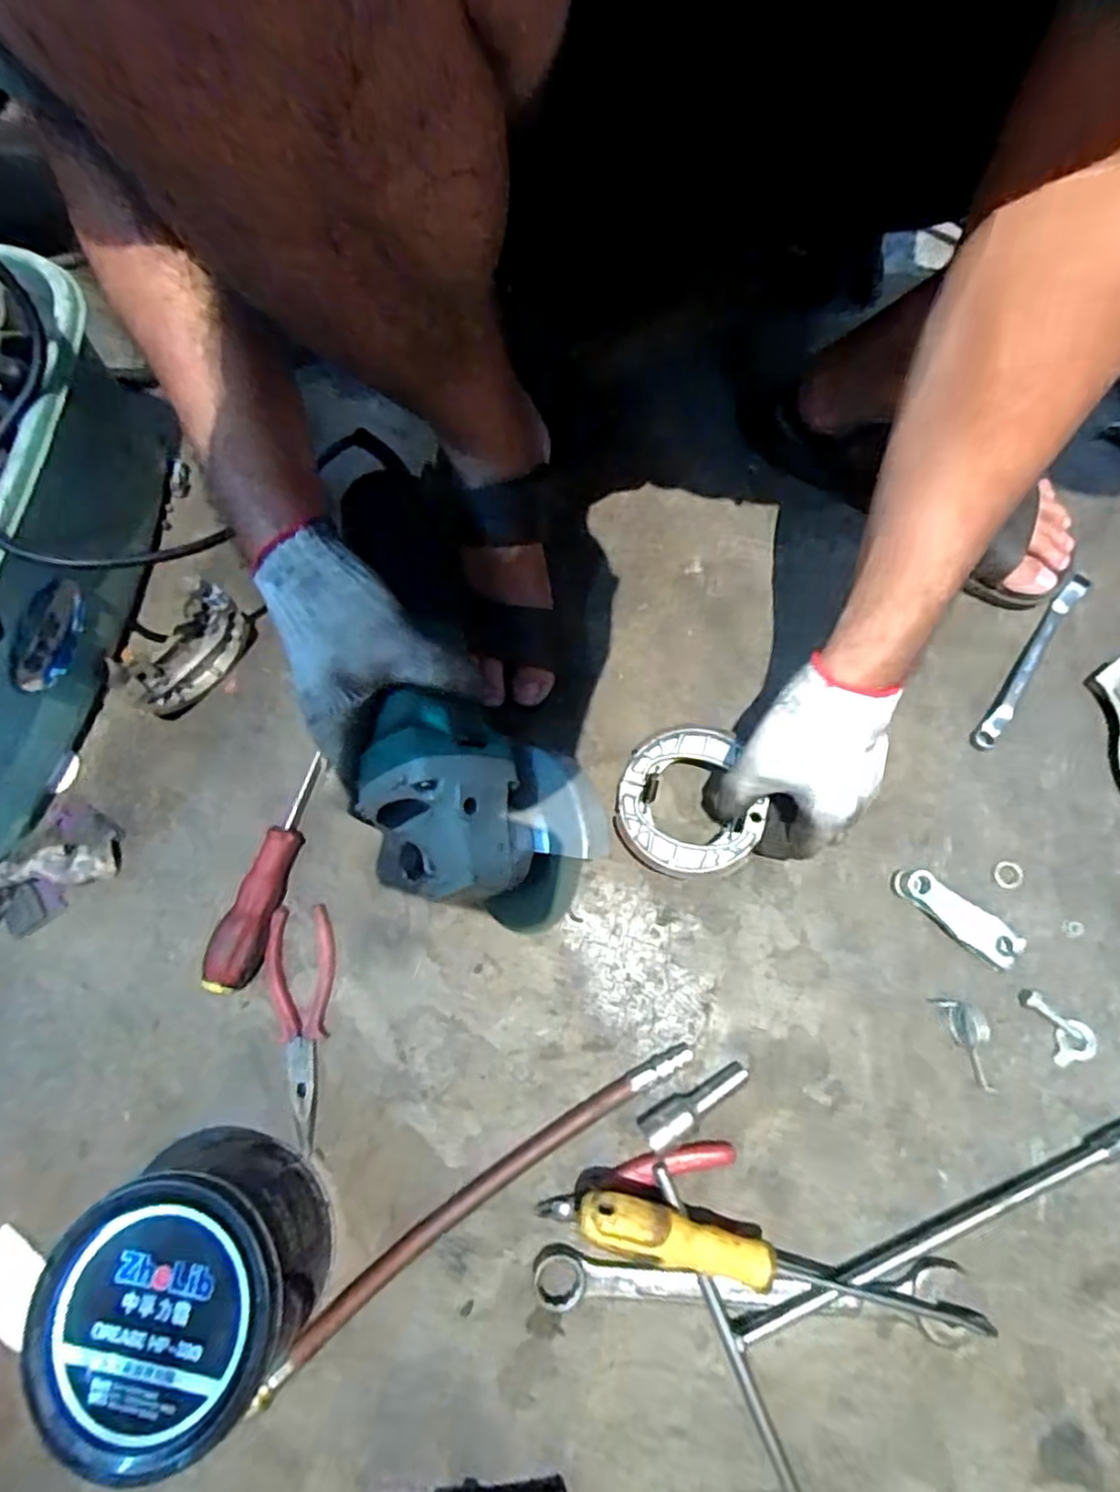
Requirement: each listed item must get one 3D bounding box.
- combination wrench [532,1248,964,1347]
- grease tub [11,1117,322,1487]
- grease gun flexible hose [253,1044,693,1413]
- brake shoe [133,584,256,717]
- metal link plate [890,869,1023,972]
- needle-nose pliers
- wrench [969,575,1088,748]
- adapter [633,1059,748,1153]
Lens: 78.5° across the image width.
[{"bbox_3d":[0.111,0.324,0.410,0.251,0.015,0.041,4,75,3],"label":"combination wrench"},{"bbox_3d":[-0.203,0.296,0.383,0.123,0.100,0.115,0,75,2],"label":"grease tub"},{"bbox_3d":[-0.052,0.281,0.422,0.313,0.015,0.023,-35,77,-7],"label":"grease gun flexible hose"},{"bbox_3d":[-0.275,-0.068,0.511,0.040,0.045,0.095,39,80,11],"label":"brake shoe"},{"bbox_3d":[0.266,0.113,0.456,0.085,0.020,0.027,39,80,11],"label":"metal link plate"},{"bbox_3d":[-0.177,0.186,0.461,0.043,0.010,0.150,-2,75,1],"label":"needle-nose pliers"},{"bbox_3d":[0.347,-0.062,0.506,0.015,0.015,0.154,34,79,10],"label":"wrench"},{"bbox_3d":[0.085,0.224,0.432,0.074,0.022,0.019,-31,77,-6],"label":"adapter"}]

